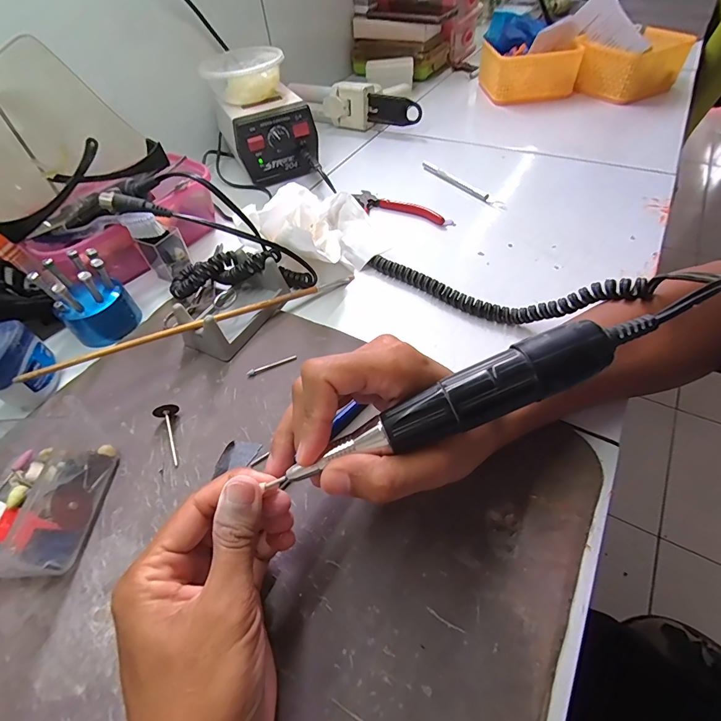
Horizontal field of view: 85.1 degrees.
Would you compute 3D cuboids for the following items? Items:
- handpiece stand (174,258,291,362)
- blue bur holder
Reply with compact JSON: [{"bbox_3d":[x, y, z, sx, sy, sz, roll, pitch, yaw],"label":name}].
[{"bbox_3d":[-0.118,-0.053,0.356,0.067,0.039,0.098,21,56,21],"label":"handpiece stand"},{"bbox_3d":[-0.245,-0.057,0.354,0.057,0.067,0.054,-12,51,-4],"label":"blue bur holder"}]

